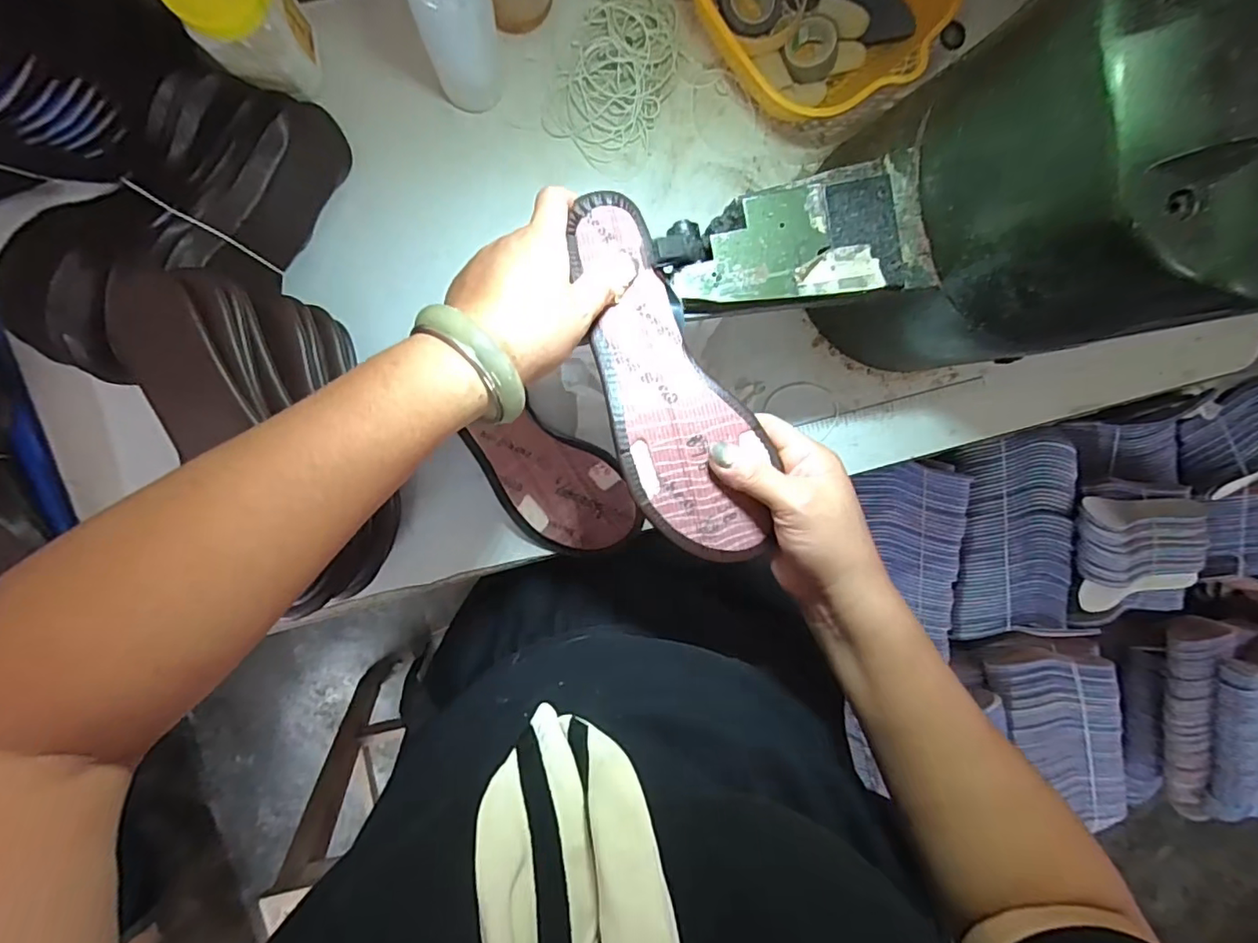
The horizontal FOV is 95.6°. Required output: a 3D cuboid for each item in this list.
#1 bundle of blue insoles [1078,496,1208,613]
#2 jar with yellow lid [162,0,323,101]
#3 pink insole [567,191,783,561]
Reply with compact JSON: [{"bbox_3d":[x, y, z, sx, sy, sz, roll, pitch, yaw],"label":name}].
[{"bbox_3d":[1.006,0.166,1.115,0.222,0.073,0.228,-3,96,-4],"label":"bundle of blue insoles"},{"bbox_3d":[-0.287,-0.340,0.430,0.075,0.097,0.069,0,96,-4],"label":"jar with yellow lid"},{"bbox_3d":[0.024,-0.057,0.346,0.083,0.017,0.231,-19,88,-2],"label":"pink insole"}]

